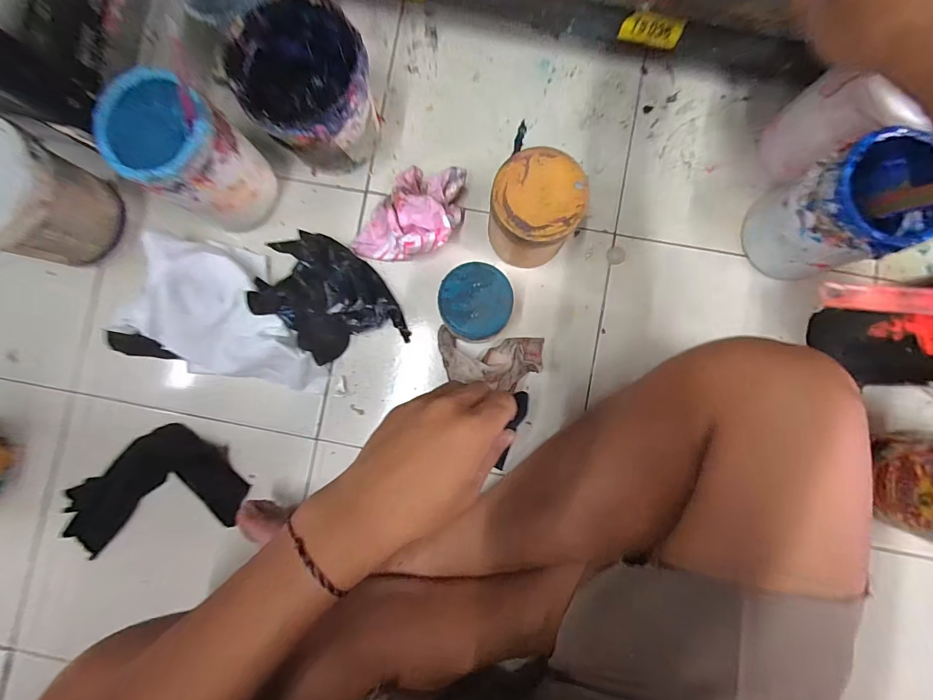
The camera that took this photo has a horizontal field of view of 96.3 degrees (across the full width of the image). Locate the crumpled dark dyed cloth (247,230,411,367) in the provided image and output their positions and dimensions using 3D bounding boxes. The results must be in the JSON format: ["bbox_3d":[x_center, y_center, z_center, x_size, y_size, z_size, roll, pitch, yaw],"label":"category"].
[{"bbox_3d":[-0.148,-0.050,0.466,0.162,0.050,0.119,40,88,3],"label":"crumpled dark dyed cloth"}]

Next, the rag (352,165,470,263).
[{"bbox_3d":[-0.056,-0.154,0.467,0.091,0.056,0.152,41,88,3],"label":"rag"}]

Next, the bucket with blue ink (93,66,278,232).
[{"bbox_3d":[-0.274,-0.192,0.429,0.106,0.141,0.096,36,88,2],"label":"bucket with blue ink"}]

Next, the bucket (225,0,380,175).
[{"bbox_3d":[-0.157,-0.261,0.442,0.115,0.122,0.124,0,87,1],"label":"bucket"}]

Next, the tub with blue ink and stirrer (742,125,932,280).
[{"bbox_3d":[0.360,-0.135,0.413,0.095,0.140,0.098,0,87,1],"label":"tub with blue ink and stirrer"}]

